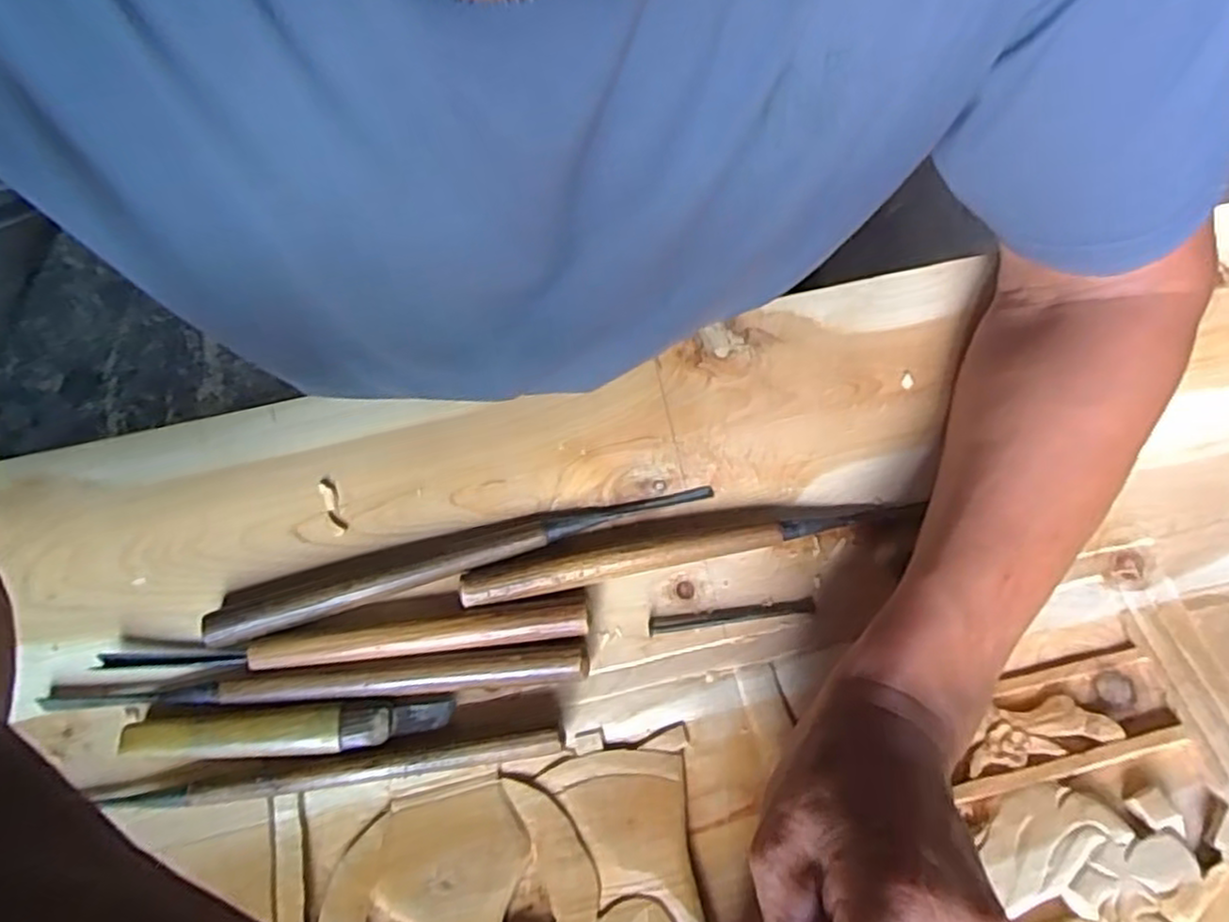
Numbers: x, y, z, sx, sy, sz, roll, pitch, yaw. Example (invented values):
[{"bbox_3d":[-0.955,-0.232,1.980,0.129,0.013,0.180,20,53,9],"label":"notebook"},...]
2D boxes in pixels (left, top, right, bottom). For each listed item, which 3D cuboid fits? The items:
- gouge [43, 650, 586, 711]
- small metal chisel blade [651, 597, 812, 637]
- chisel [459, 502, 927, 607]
[{"bbox_3d":[-0.137,0.104,0.341,0.244,0.019,0.018,-3,70,-2],"label":"gouge"},{"bbox_3d":[0.058,0.076,0.363,0.081,0.004,0.008,-7,70,-4],"label":"small metal chisel blade"},{"bbox_3d":[0.039,0.044,0.361,0.226,0.013,0.017,-9,70,-4],"label":"chisel"}]

